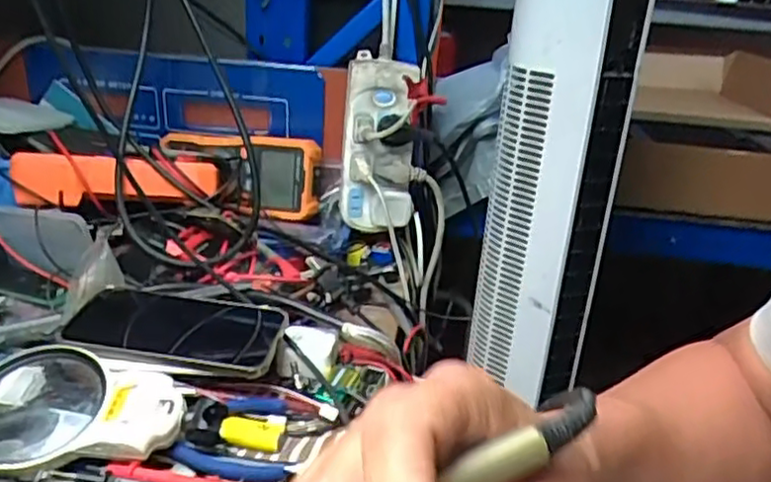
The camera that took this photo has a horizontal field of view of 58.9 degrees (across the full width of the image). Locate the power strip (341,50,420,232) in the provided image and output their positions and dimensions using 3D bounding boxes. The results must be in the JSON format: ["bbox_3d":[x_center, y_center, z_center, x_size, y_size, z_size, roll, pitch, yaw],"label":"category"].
[{"bbox_3d":[-0.006,-0.098,0.733,0.077,0.176,0.058,1,23,-9],"label":"power strip"}]

